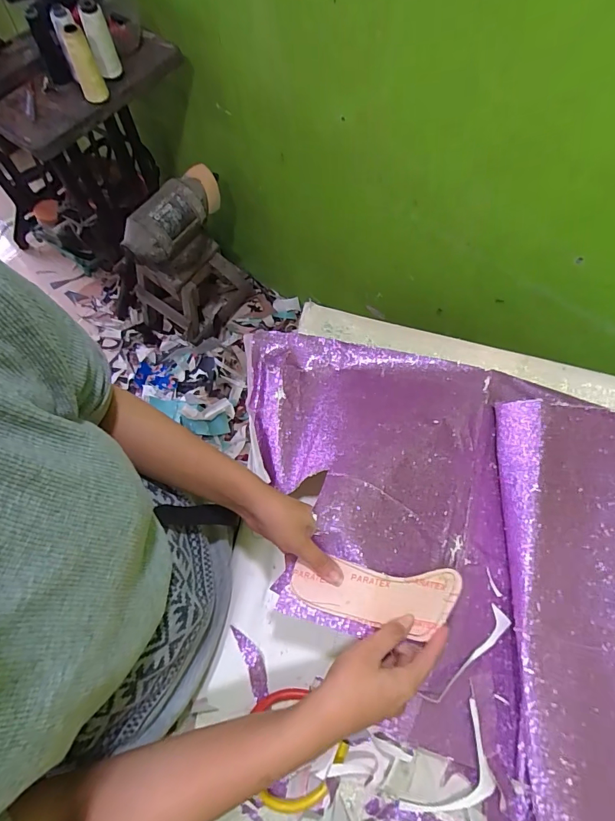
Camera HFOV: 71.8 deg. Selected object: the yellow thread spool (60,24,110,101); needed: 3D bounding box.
[{"bbox_3d":[-0.424,-0.656,0.810,0.046,0.111,0.042,0,69,-1],"label":"yellow thread spool"}]

